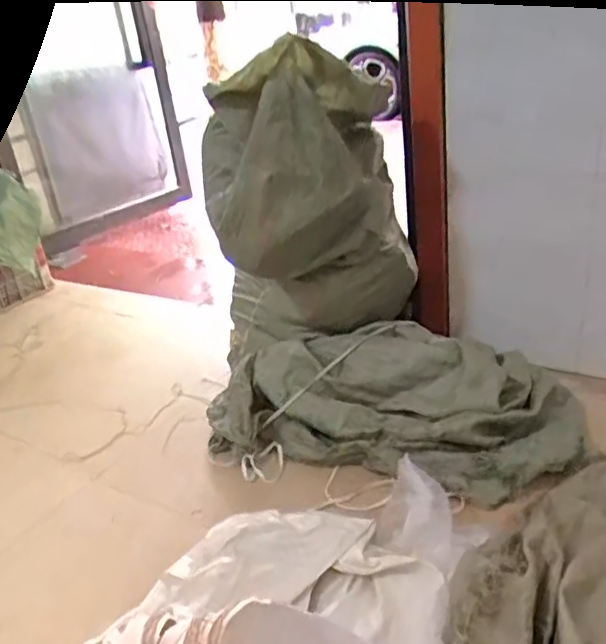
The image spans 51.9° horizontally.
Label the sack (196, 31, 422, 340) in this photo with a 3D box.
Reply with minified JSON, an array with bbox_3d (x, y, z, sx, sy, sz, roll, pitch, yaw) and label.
[{"bbox_3d":[0.023,-0.231,1.275,0.371,0.604,0.297,-4,27,7],"label":"sack"}]

